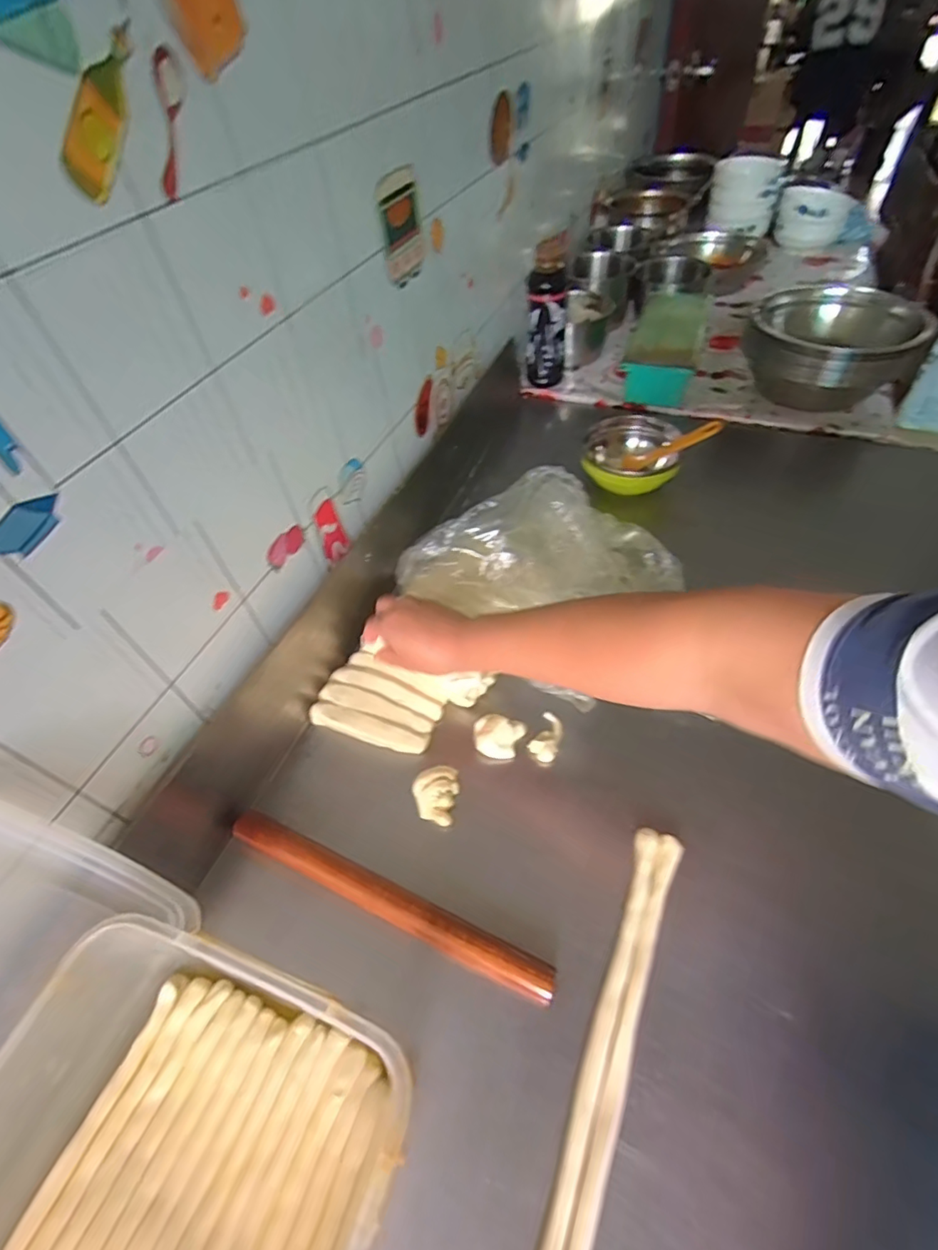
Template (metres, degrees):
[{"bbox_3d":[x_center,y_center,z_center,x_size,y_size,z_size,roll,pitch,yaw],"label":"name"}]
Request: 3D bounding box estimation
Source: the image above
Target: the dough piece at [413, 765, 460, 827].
[{"bbox_3d":[-0.032,0.160,0.514,0.042,0.020,0.051,8,52,13],"label":"dough piece"}]

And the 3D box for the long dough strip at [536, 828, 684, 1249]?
[{"bbox_3d":[0.096,0.321,0.381,0.031,0.022,0.356,16,55,19],"label":"long dough strip"}]

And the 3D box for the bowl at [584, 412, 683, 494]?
[{"bbox_3d":[0.230,-0.236,0.780,0.126,0.068,0.135,-3,51,4],"label":"bowl"}]

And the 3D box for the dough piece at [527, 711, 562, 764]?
[{"bbox_3d":[0.080,0.113,0.551,0.029,0.011,0.055,16,54,18],"label":"dough piece"}]

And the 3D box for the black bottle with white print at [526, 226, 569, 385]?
[{"bbox_3d":[0.137,-0.530,0.935,0.067,0.216,0.075,6,52,11],"label":"black bottle with white print"}]

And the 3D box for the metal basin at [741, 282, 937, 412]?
[{"bbox_3d":[0.564,-0.439,0.860,0.222,0.111,0.223,-3,51,4],"label":"metal basin"}]

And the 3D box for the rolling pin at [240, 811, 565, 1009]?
[{"bbox_3d":[-0.074,0.230,0.458,0.304,0.026,0.028,18,55,20],"label":"rolling pin"}]

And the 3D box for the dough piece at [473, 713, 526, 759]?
[{"bbox_3d":[0.029,0.112,0.549,0.049,0.024,0.043,12,53,15],"label":"dough piece"}]

